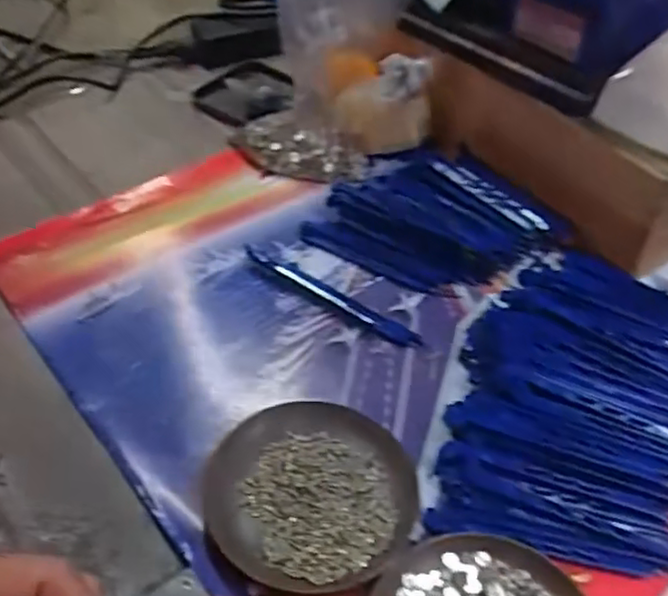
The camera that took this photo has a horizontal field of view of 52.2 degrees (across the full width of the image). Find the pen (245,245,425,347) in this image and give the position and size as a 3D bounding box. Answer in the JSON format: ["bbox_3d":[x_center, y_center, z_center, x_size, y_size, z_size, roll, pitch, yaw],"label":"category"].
[{"bbox_3d":[-0.003,-0.003,0.511,0.156,0.008,0.018,30,51,26],"label":"pen"}]

